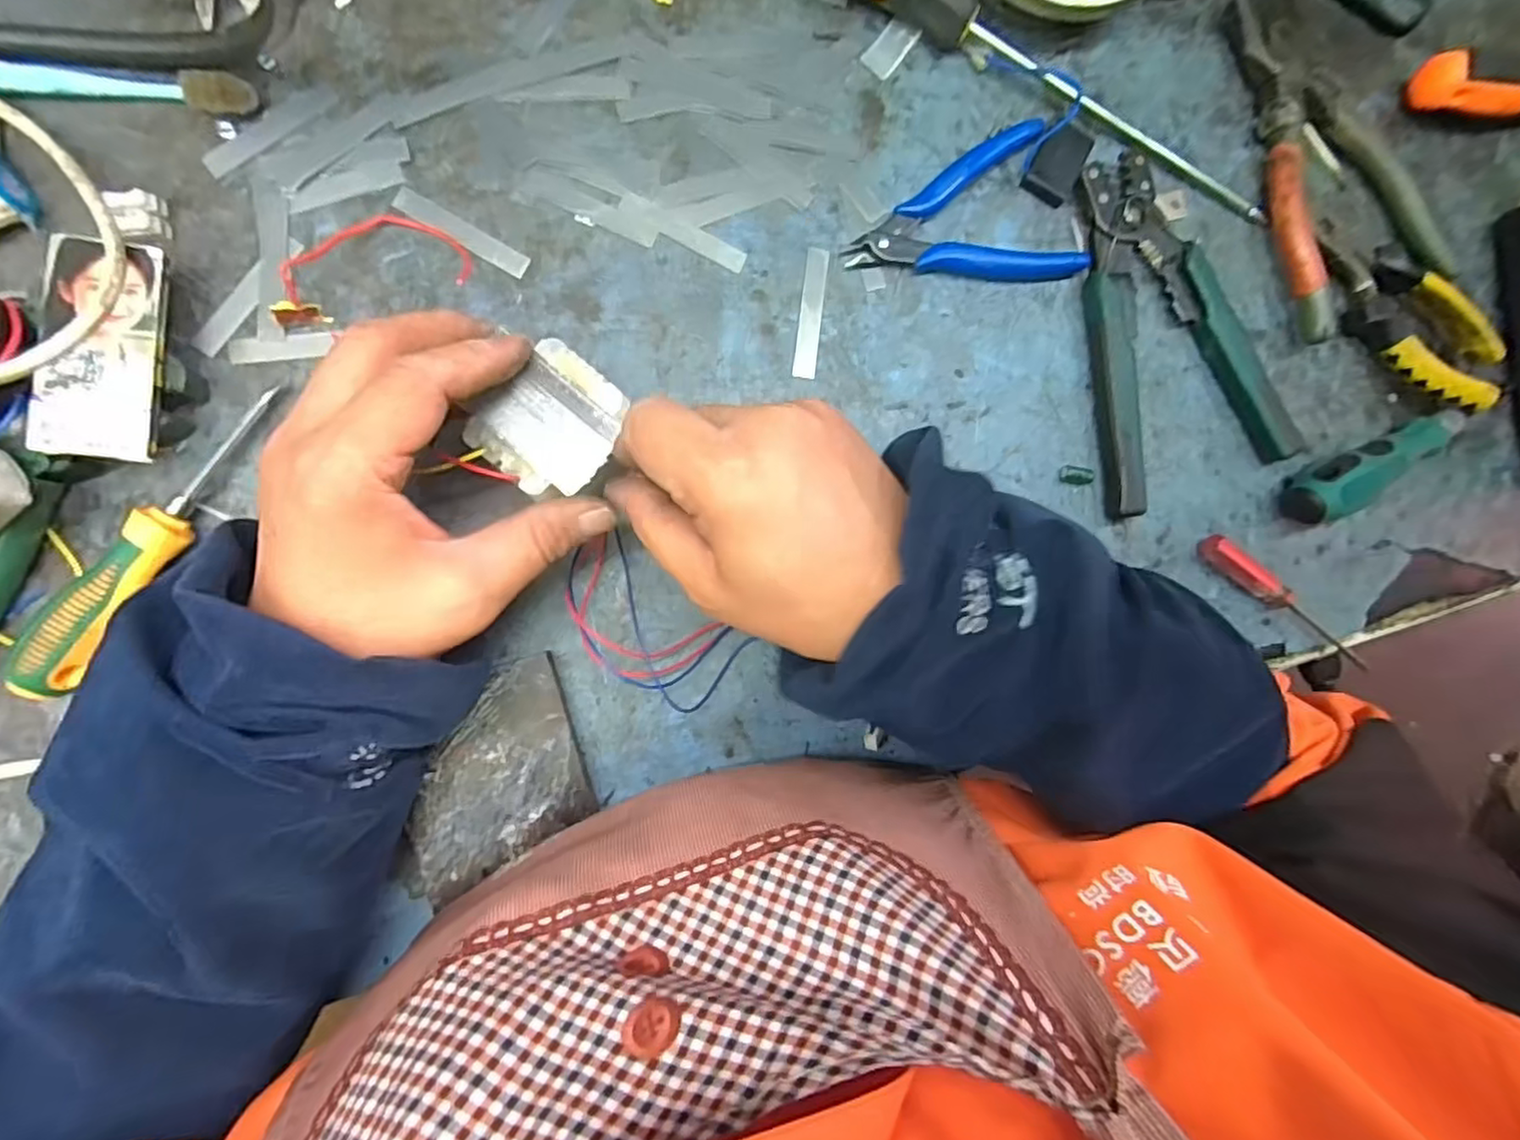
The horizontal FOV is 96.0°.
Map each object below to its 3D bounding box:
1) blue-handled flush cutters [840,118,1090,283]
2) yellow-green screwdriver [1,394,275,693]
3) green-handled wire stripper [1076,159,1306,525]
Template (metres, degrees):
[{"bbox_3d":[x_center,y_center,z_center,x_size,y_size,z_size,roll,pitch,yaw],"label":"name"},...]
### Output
[{"bbox_3d":[0.103,-0.172,0.350,0.118,0.015,0.079,-24,92,-7],"label":"blue-handled flush cutters"},{"bbox_3d":[-0.257,-0.012,0.292,0.024,0.029,0.148,33,85,-6],"label":"yellow-green screwdriver"},{"bbox_3d":[0.227,-0.126,0.365,0.105,0.016,0.180,-7,90,-8],"label":"green-handled wire stripper"}]

